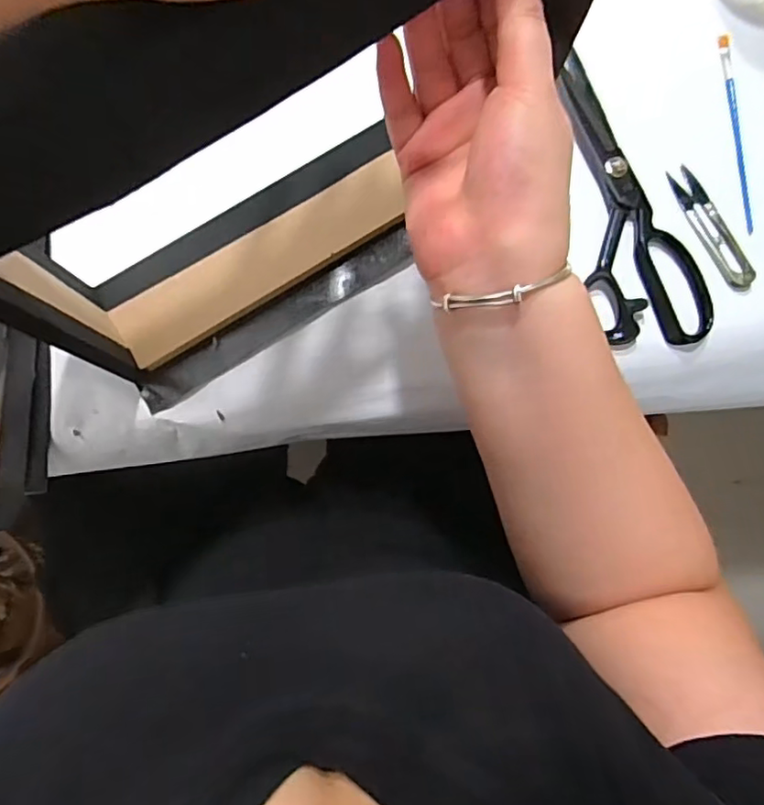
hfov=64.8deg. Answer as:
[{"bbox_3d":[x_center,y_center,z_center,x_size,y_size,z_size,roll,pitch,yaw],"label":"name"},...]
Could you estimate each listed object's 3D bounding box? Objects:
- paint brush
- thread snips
[{"bbox_3d":[0.277,-0.210,0.469,0.008,0.006,0.166,-2,82,-1],"label":"paint brush"},{"bbox_3d":[0.249,-0.132,0.453,0.027,0.007,0.103,-19,81,-2],"label":"thread snips"}]

